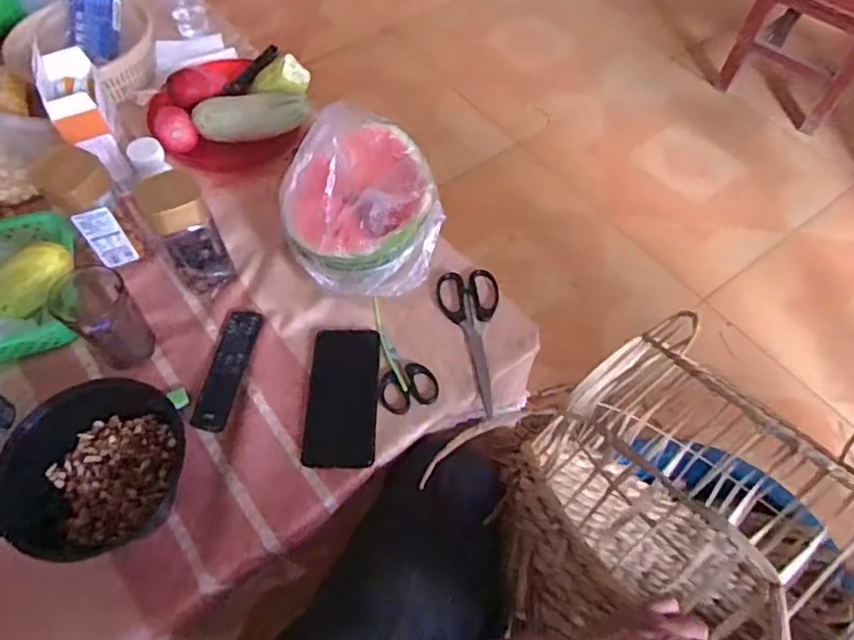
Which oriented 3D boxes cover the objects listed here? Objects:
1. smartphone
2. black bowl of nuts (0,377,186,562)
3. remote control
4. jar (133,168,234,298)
[{"bbox_3d":[-0.092,0.081,0.659,0.075,0.013,0.163,0,59,0],"label":"smartphone"},{"bbox_3d":[-0.323,0.142,0.580,0.145,0.063,0.176,12,60,7],"label":"black bowl of nuts"},{"bbox_3d":[-0.223,0.053,0.670,0.042,0.013,0.149,6,59,3],"label":"remote control"},{"bbox_3d":[-0.274,-0.101,0.686,0.063,0.143,0.063,0,59,0],"label":"jar"}]

